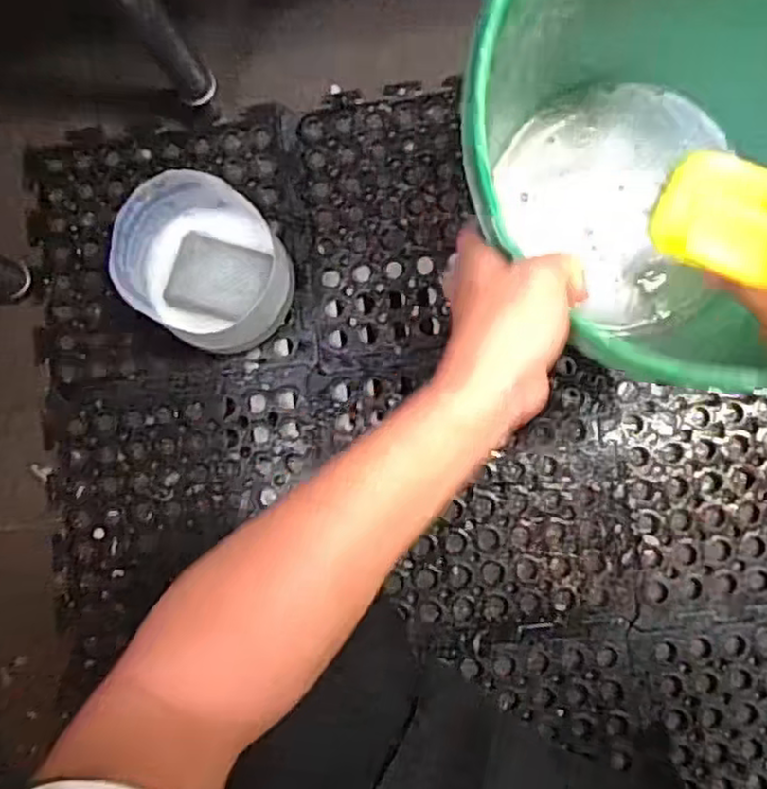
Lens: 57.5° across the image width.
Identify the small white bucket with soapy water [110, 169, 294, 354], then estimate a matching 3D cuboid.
[{"bbox_3d":[-0.169,-0.125,0.688,0.151,0.129,0.145,0,86,4],"label":"small white bucket with soapy water"}]

